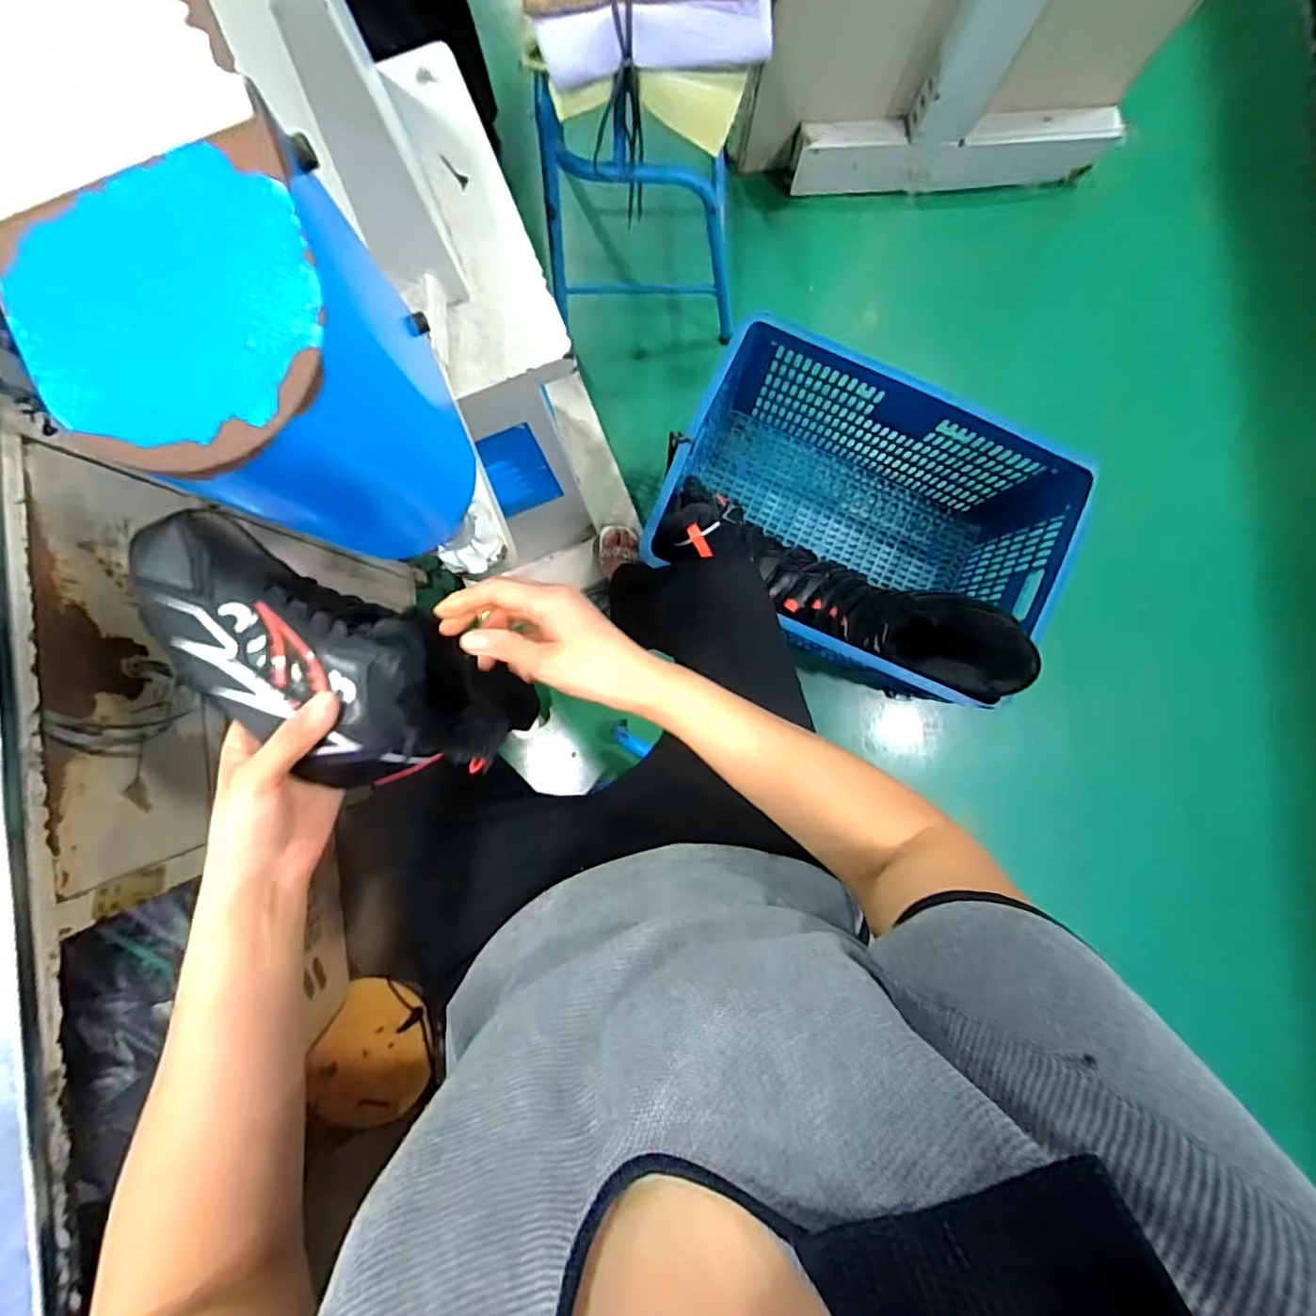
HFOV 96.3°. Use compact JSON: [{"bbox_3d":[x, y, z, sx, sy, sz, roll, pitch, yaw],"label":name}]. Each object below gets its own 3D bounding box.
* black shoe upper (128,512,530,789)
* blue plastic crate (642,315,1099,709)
[{"bbox_3d":[-0.214,0.004,0.383,0.250,0.071,0.106,30,89,-10],"label":"black shoe upper"},{"bbox_3d":[0.317,-0.227,1.023,0.574,0.320,0.423,25,89,0],"label":"blue plastic crate"}]

